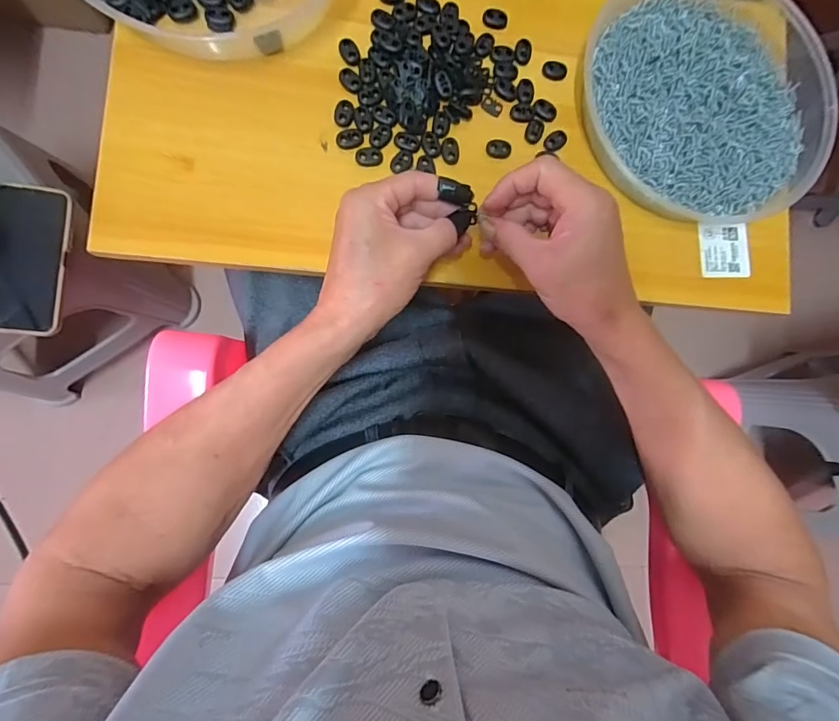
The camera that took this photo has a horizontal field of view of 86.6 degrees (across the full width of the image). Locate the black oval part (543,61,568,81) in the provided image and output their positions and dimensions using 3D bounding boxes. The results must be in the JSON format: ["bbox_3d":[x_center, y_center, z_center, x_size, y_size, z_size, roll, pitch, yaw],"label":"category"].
[{"bbox_3d":[0.119,-0.254,0.391,0.021,0.004,0.015,1,86,-7],"label":"black oval part"}]

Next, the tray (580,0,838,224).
[{"bbox_3d":[0.245,-0.231,0.385,0.221,0.030,0.205,6,85,-7],"label":"tray"}]

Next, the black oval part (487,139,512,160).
[{"bbox_3d":[0.068,-0.181,0.380,0.021,0.006,0.016,6,85,-7],"label":"black oval part"}]

